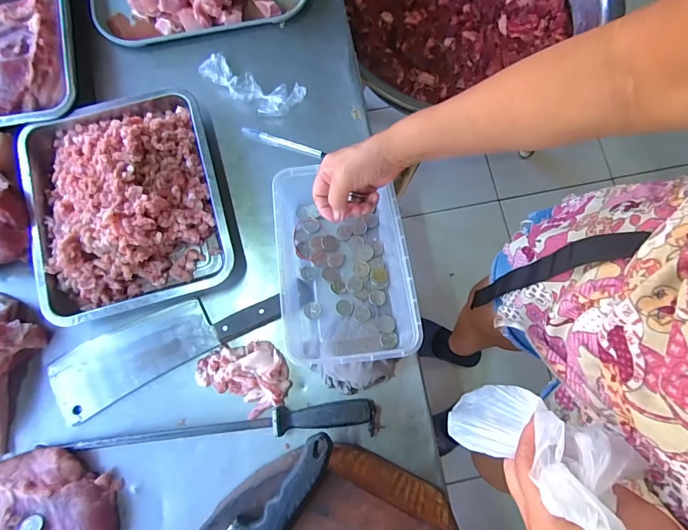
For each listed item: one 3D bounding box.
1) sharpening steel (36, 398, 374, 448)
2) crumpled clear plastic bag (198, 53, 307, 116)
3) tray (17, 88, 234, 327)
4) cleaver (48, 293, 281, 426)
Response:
[{"bbox_3d":[-0.174,0.208,0.505,0.423,0.037,0.029,-5,78,-3],"label":"sharpening steel"},{"bbox_3d":[-0.146,-0.276,0.608,0.163,0.018,0.058,23,78,3],"label":"crumpled clear plastic bag"},{"bbox_3d":[-0.310,-0.089,0.543,0.263,0.068,0.299,-16,79,-5],"label":"tray"},{"bbox_3d":[-0.245,0.105,0.537,0.317,0.016,0.088,-24,80,-6],"label":"cleaver"}]

